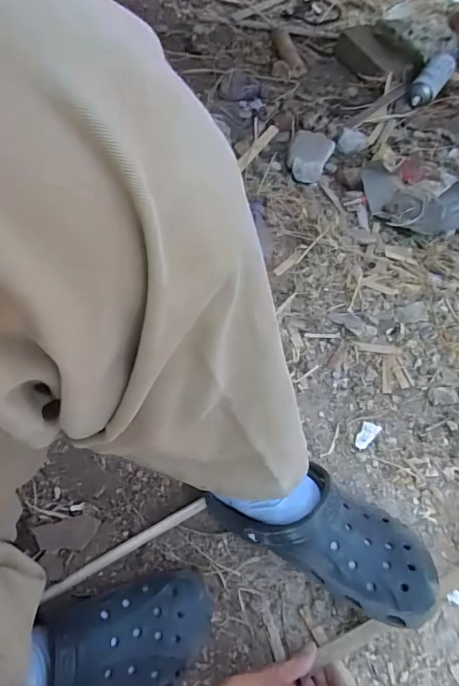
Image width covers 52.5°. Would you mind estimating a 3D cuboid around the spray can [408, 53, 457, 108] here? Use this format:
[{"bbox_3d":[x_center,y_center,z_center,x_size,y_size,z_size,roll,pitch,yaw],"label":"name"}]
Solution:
[{"bbox_3d":[0.503,-0.653,1.143,0.062,0.060,0.193,33,61,16],"label":"spray can"}]

